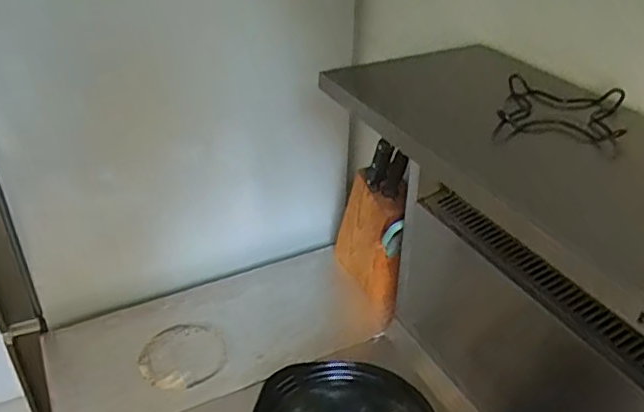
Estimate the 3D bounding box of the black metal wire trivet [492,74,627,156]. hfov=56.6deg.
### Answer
[{"bbox_3d":[0.226,-0.088,0.569,0.106,0.028,0.124,13,35,18],"label":"black metal wire trivet"}]

